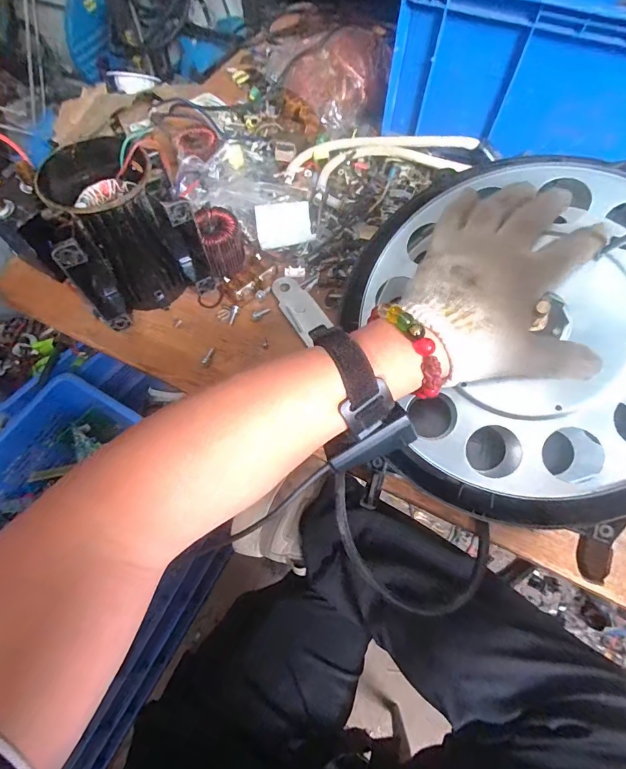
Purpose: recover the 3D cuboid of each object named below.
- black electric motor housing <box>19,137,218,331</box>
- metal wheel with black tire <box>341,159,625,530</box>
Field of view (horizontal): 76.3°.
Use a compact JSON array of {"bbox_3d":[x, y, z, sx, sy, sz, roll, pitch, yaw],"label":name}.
[{"bbox_3d":[-0.187,-0.150,0.408,0.123,0.140,0.118,-28,67,-14],"label":"black electric motor housing"},{"bbox_3d":[0.169,-0.037,0.335,0.276,0.072,0.289,-2,82,17],"label":"metal wheel with black tire"}]

